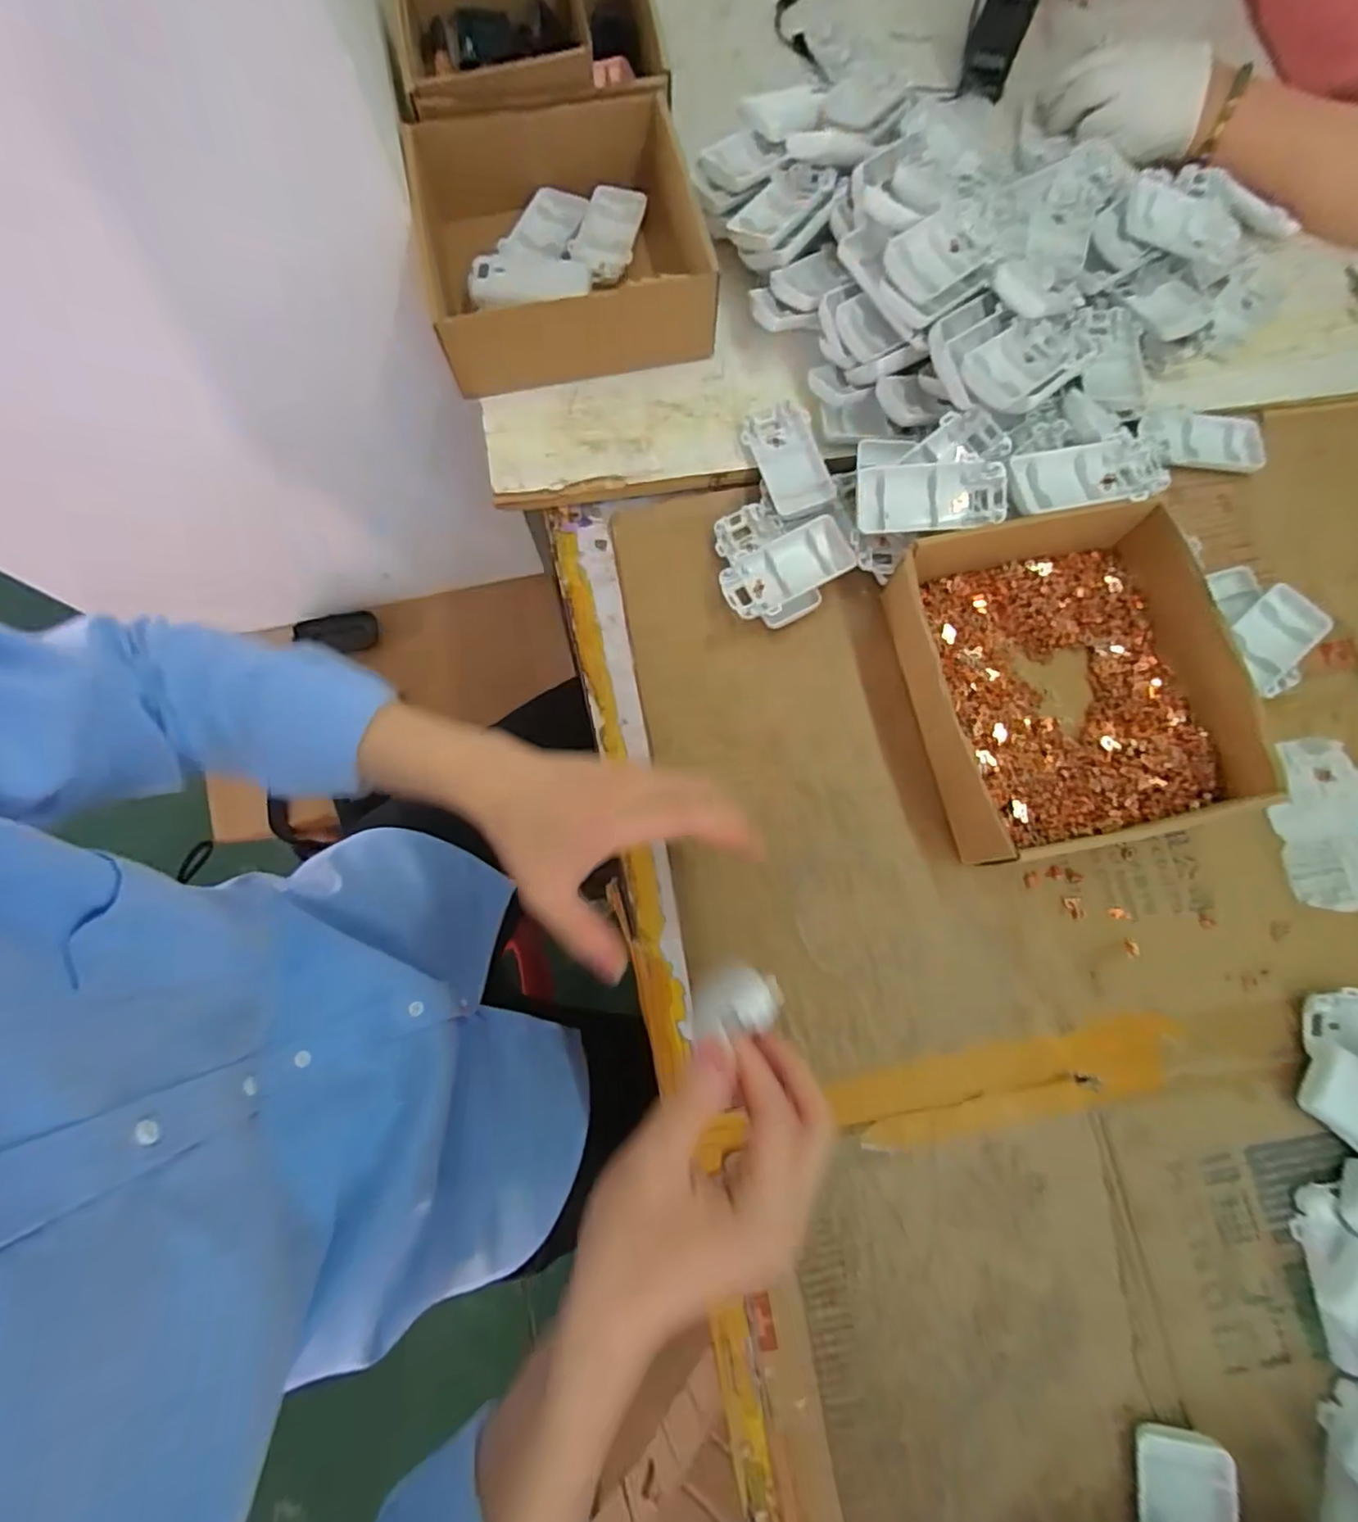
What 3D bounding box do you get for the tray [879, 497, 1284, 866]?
[{"bbox_3d":[0.254,-0.052,0.424,0.203,0.062,0.209,-14,78,-4],"label":"tray"}]

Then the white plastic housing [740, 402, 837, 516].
[{"bbox_3d":[0.084,-0.232,0.486,0.051,0.011,0.093,-16,79,-5],"label":"white plastic housing"}]

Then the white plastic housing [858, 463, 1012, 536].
[{"bbox_3d":[0.172,-0.180,0.434,0.096,0.017,0.046,1,99,9],"label":"white plastic housing"}]

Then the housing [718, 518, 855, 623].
[{"bbox_3d":[0.080,-0.140,0.469,0.097,0.023,0.048,-28,80,-7],"label":"housing"}]

